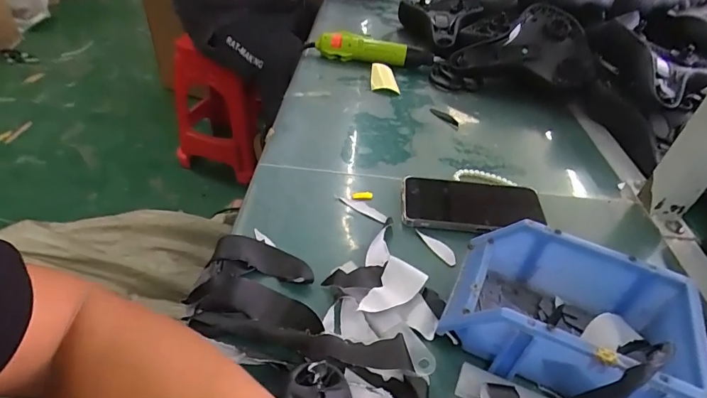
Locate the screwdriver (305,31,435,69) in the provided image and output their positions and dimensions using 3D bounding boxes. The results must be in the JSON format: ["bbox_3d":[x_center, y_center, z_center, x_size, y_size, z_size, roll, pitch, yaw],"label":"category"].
[{"bbox_3d":[0.032,-0.299,0.822,0.257,0.049,0.048,7,41,0],"label":"screwdriver"}]

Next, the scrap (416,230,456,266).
[{"bbox_3d":[0.090,0.050,0.453,0.015,0.007,0.057,-25,50,-32],"label":"scrap"}]

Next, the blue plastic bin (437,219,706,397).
[{"bbox_3d":[0.176,0.097,0.354,0.179,0.074,0.126,20,42,15],"label":"blue plastic bin"}]

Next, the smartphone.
[{"bbox_3d":[0.142,0.005,0.498,0.163,0.014,0.085,7,43,4],"label":"smartphone"}]

